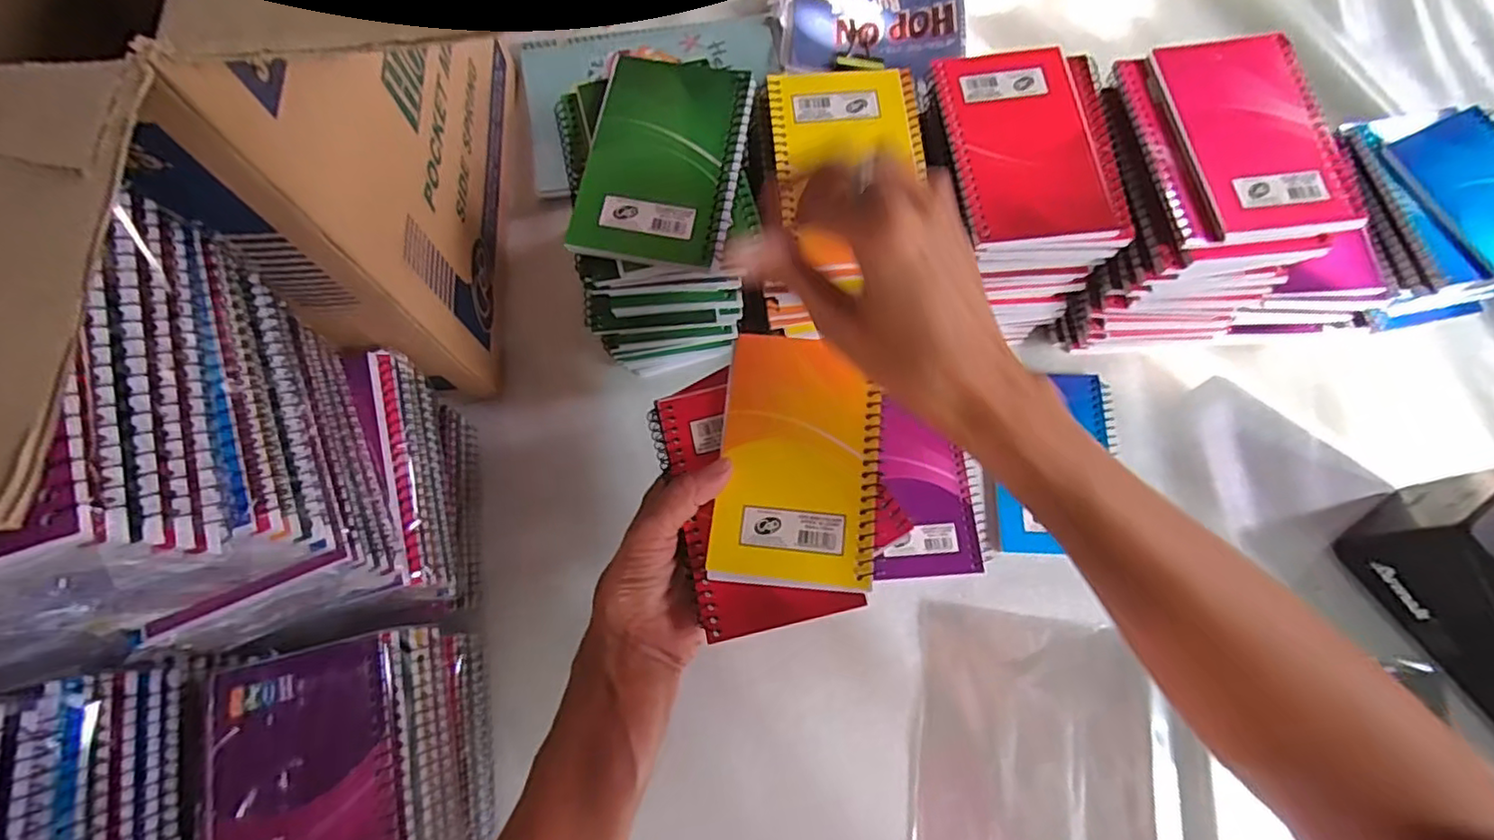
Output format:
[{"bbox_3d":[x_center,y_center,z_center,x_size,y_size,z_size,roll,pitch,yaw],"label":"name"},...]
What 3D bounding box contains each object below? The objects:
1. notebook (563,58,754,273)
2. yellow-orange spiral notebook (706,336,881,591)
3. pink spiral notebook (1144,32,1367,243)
[{"bbox_3d":[-0.045,-0.147,0.362,0.082,0.008,0.128,8,73,2],"label":"notebook"},{"bbox_3d":[0.027,0.018,0.333,0.079,0.013,0.129,6,73,1],"label":"yellow-orange spiral notebook"},{"bbox_3d":[0.289,-0.165,0.370,0.080,0.008,0.131,-6,73,-3],"label":"pink spiral notebook"}]

